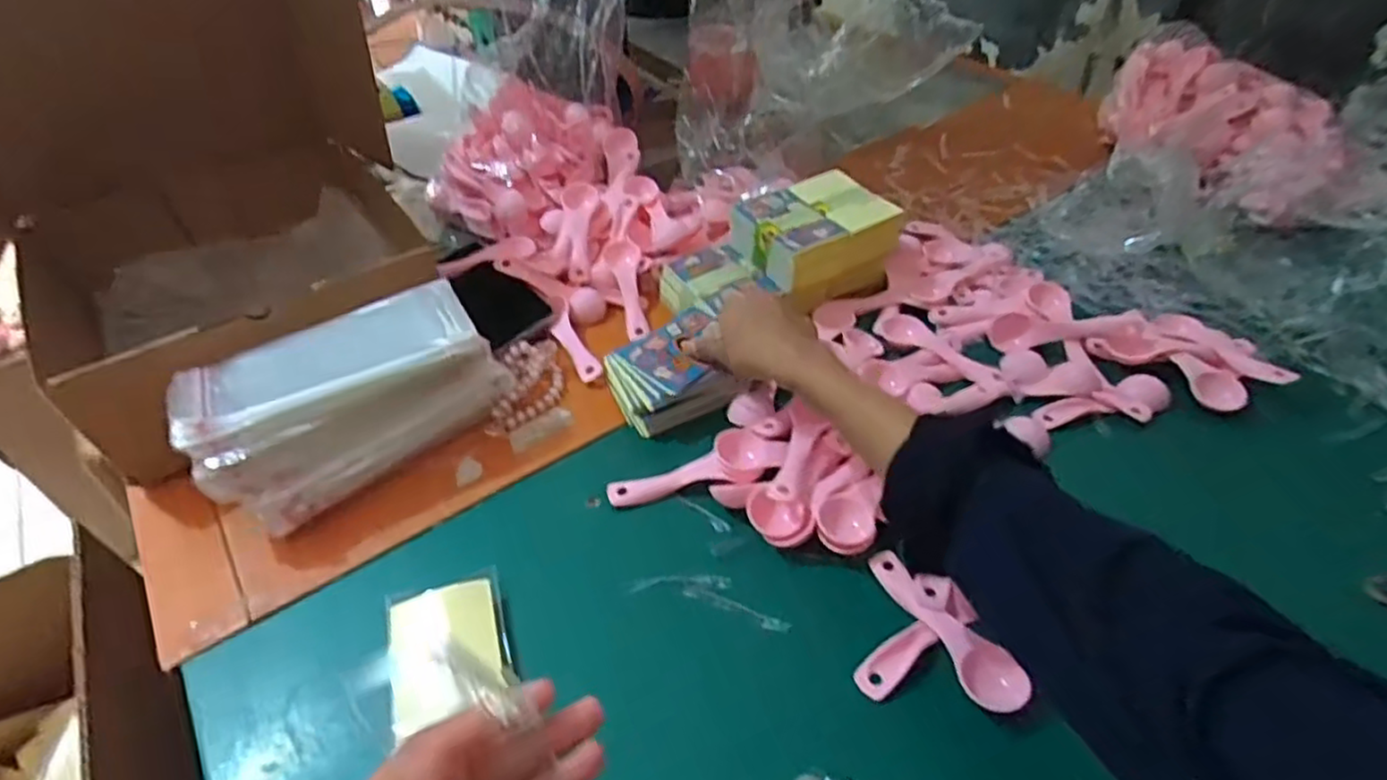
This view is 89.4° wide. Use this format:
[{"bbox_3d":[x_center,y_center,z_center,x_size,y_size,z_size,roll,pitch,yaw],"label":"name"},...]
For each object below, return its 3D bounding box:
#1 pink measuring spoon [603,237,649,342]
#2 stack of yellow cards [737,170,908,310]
[{"bbox_3d":[-0.060,-0.096,0.648,0.030,0.017,0.119,-9,61,-10],"label":"pink measuring spoon"},{"bbox_3d":[0.108,-0.138,0.644,0.121,0.068,0.098,-20,47,-20],"label":"stack of yellow cards"}]

